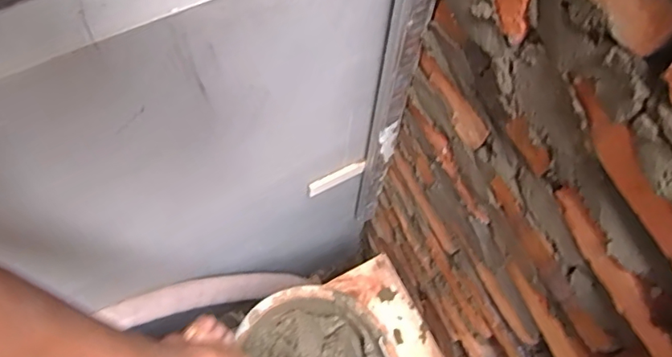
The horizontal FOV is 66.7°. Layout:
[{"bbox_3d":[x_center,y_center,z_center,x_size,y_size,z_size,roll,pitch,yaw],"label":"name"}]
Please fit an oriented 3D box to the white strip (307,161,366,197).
[{"bbox_3d":[0.001,0.000,0.852,0.102,0.031,0.014,-24,70,-11],"label":"white strip"}]

